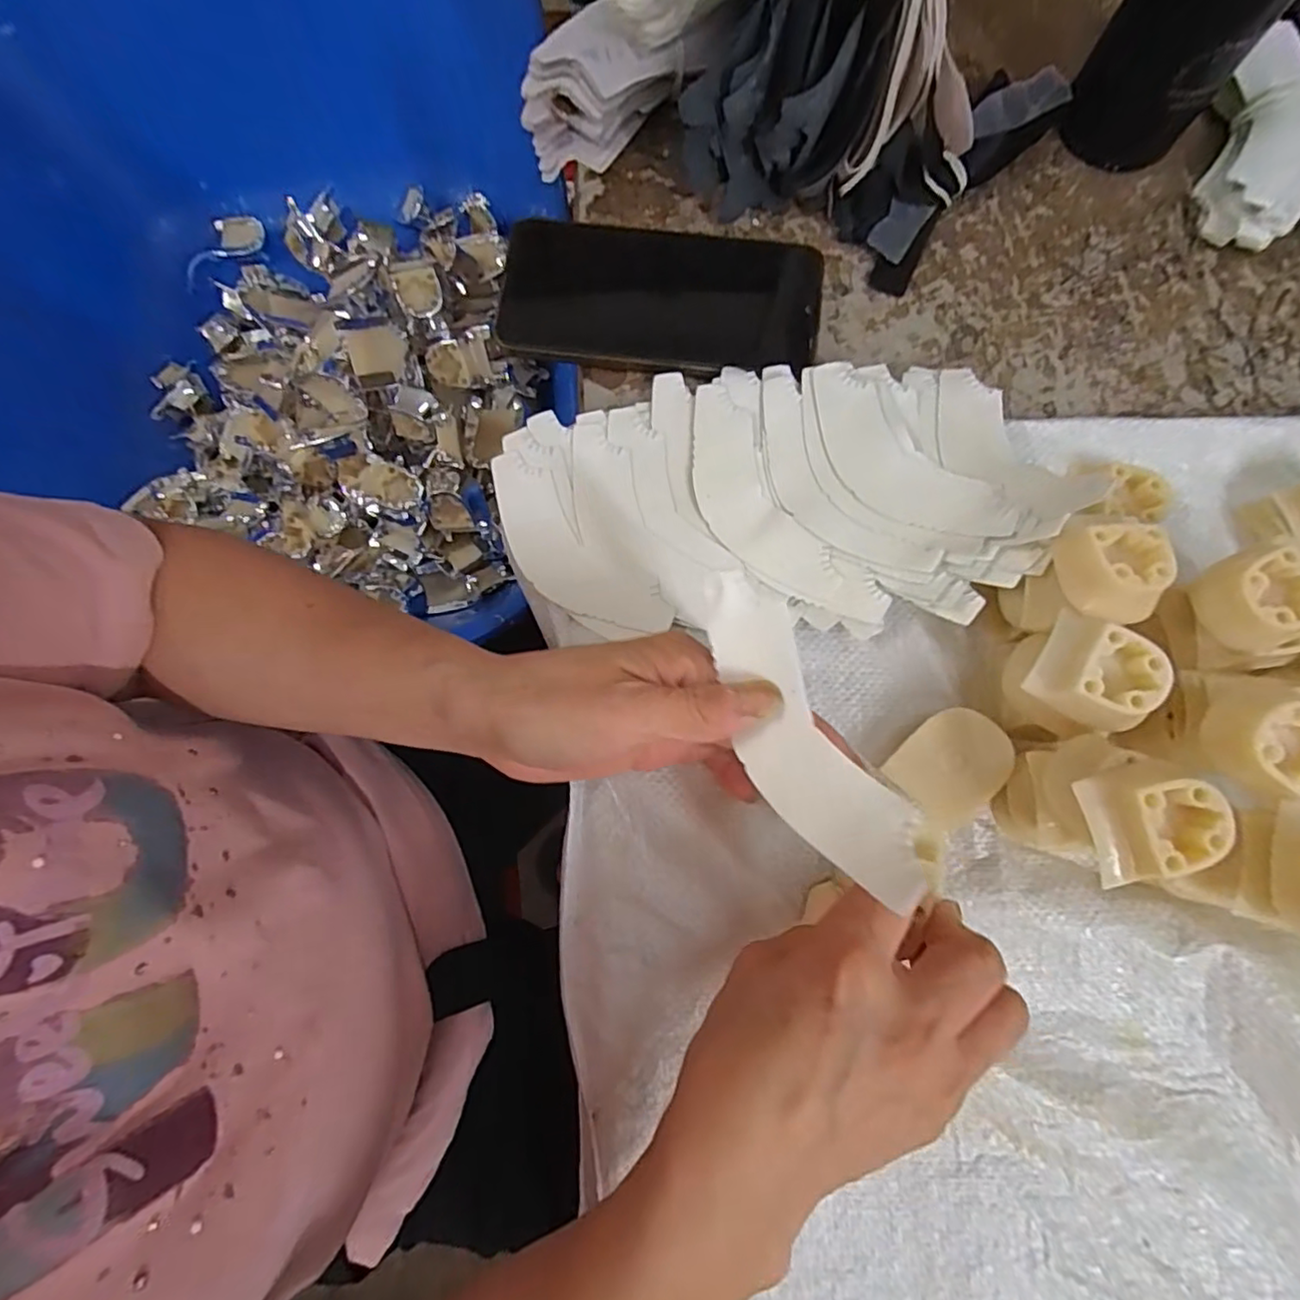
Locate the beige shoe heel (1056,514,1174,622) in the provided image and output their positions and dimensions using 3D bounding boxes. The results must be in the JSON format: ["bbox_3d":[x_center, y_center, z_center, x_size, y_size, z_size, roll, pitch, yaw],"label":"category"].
[{"bbox_3d":[0.180,-0.033,0.244,0.038,0.018,0.037,0,80,2],"label":"beige shoe heel"}]

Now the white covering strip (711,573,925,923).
[{"bbox_3d":[0.047,0.027,0.203,0.032,0.030,0.109,-25,77,-3],"label":"white covering strip"}]

